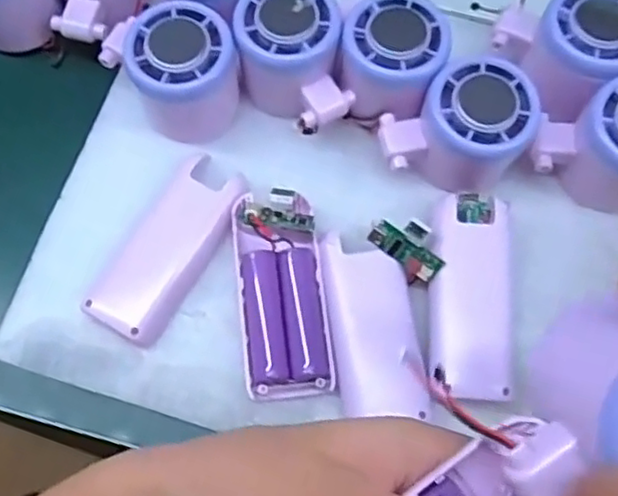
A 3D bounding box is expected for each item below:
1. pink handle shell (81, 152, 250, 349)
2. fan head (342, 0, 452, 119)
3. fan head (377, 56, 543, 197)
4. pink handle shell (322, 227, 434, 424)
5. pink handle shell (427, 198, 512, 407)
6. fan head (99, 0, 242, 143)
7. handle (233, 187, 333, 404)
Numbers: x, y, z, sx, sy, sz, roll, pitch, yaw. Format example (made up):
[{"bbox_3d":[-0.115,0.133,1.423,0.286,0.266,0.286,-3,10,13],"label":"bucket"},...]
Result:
[{"bbox_3d":[-0.074,0.000,0.349,0.042,0.016,0.101,29,74,9],"label":"pink handle shell"},{"bbox_3d":[0.045,-0.099,0.360,0.055,0.056,0.060,15,72,5],"label":"fan head"},{"bbox_3d":[0.076,-0.062,0.351,0.073,0.058,0.052,5,72,1],"label":"fan head"},{"bbox_3d":[0.032,0.040,0.335,0.041,0.022,0.093,-7,72,-3],"label":"pink handle shell"},{"bbox_3d":[0.082,0.027,0.338,0.039,0.022,0.099,5,72,1],"label":"pink handle shell"},{"bbox_3d":[-0.066,-0.092,0.355,0.057,0.056,0.054,42,76,12],"label":"fan head"},{"bbox_3d":[-0.014,0.023,0.339,0.042,0.026,0.104,-7,72,-2],"label":"handle"}]

